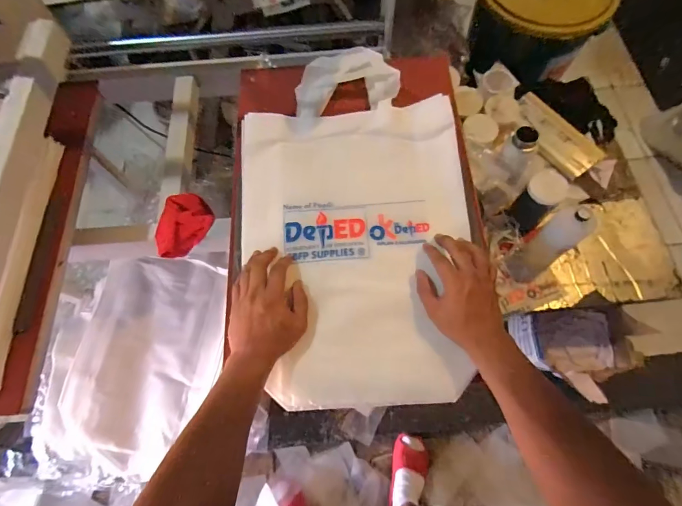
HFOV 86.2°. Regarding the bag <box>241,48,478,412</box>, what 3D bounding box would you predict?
[{"bbox_3d":[0.018,-0.074,0.574,0.343,0.034,0.579,-2,72,1],"label":"bag"}]

